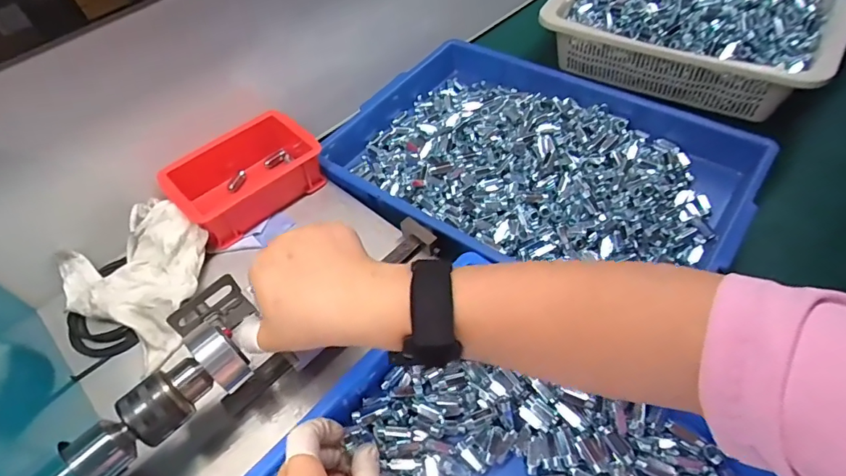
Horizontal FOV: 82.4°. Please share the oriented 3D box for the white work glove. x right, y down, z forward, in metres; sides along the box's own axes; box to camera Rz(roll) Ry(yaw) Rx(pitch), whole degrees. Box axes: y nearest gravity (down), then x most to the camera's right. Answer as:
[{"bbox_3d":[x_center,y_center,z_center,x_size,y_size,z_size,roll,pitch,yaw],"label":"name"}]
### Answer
[{"bbox_3d":[-0.268,0.032,0.463,0.153,0.051,0.123,32,61,26],"label":"white work glove"}]

